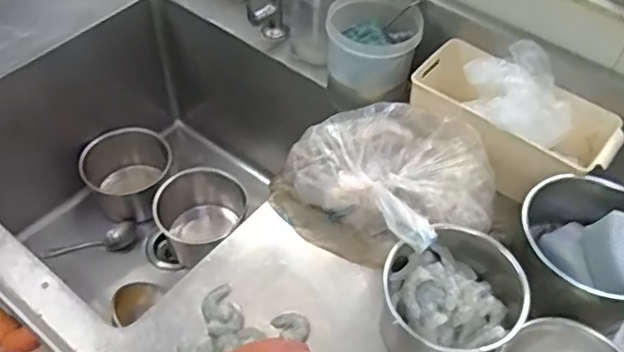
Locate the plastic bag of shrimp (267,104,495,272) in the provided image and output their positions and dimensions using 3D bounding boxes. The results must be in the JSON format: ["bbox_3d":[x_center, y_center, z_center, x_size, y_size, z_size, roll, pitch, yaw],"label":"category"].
[{"bbox_3d":[0.095,0.009,0.803,0.285,0.137,0.193,33,57,23],"label":"plastic bag of shrimp"}]

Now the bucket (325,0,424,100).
[{"bbox_3d":[0.094,-0.214,0.945,0.140,0.106,0.143,3,51,1],"label":"bucket"}]

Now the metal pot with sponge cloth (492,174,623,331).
[{"bbox_3d":[0.342,0.091,0.731,0.171,0.135,0.168,1,51,-1],"label":"metal pot with sponge cloth"}]

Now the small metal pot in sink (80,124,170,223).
[{"bbox_3d":[-0.390,0.002,1.292,0.184,0.137,0.173,1,51,-1],"label":"small metal pot in sink"}]

